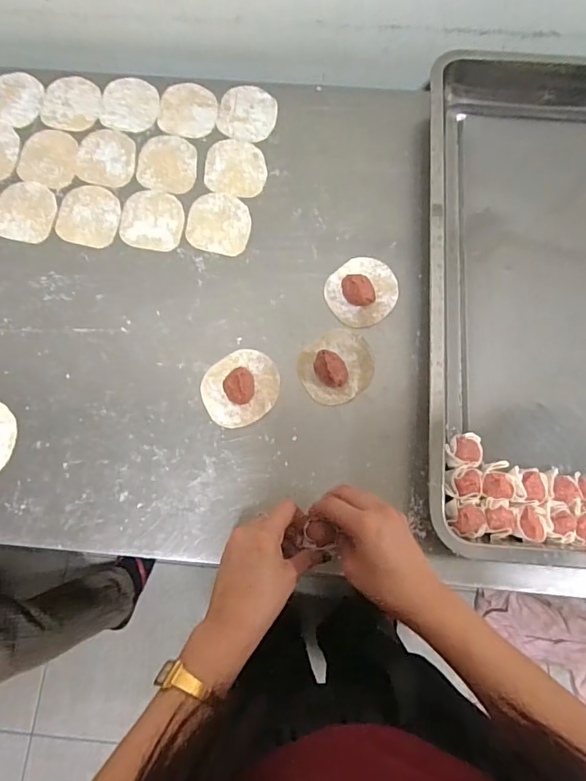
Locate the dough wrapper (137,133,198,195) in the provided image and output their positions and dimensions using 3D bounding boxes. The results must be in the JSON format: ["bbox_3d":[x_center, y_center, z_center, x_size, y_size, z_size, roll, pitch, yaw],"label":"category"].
[{"bbox_3d":[-0.157,-0.285,0.610,0.072,0.004,0.085,2,74,0],"label":"dough wrapper"}]

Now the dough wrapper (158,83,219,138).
[{"bbox_3d":[-0.136,-0.366,0.634,0.074,0.004,0.087,2,74,0],"label":"dough wrapper"}]

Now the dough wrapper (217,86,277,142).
[{"bbox_3d":[-0.058,-0.361,0.631,0.074,0.004,0.087,9,74,2],"label":"dough wrapper"}]

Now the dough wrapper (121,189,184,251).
[{"bbox_3d":[-0.167,-0.205,0.584,0.075,0.004,0.080,0,74,0],"label":"dough wrapper"}]

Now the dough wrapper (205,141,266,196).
[{"bbox_3d":[-0.071,-0.277,0.606,0.074,0.004,0.085,0,74,0],"label":"dough wrapper"}]

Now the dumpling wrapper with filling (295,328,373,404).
[{"bbox_3d":[0.048,-0.030,0.522,0.084,0.021,0.075,-36,77,-10],"label":"dumpling wrapper with filling"}]

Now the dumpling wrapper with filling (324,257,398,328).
[{"bbox_3d":[0.080,-0.116,0.548,0.082,0.022,0.076,0,74,0],"label":"dumpling wrapper with filling"}]

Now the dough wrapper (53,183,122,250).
[{"bbox_3d":[-0.245,-0.211,0.586,0.075,0.004,0.084,7,74,2],"label":"dough wrapper"}]

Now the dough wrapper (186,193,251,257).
[{"bbox_3d":[-0.088,-0.201,0.583,0.077,0.004,0.079,0,74,0],"label":"dough wrapper"}]

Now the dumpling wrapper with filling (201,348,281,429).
[{"bbox_3d":[-0.056,-0.007,0.516,0.082,0.023,0.078,0,74,0],"label":"dumpling wrapper with filling"}]

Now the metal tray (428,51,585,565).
[{"bbox_3d":[0.338,-0.115,0.532,0.383,0.057,0.609,5,74,1],"label":"metal tray"}]

